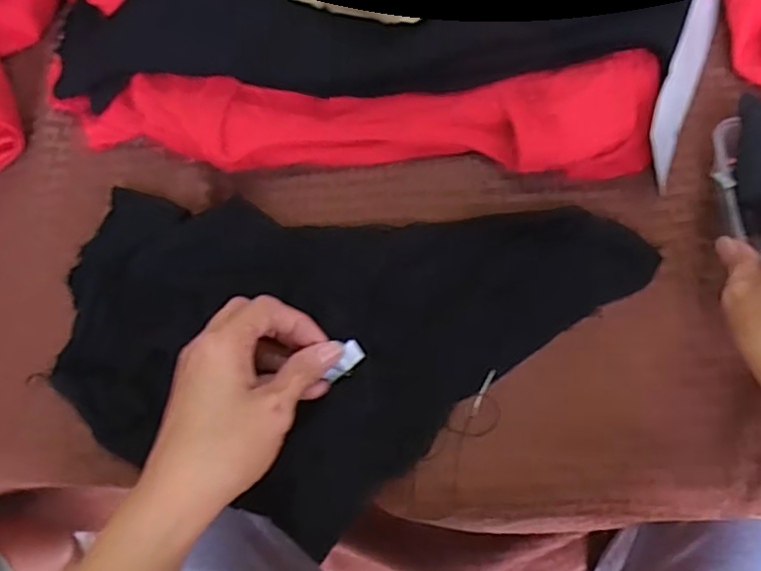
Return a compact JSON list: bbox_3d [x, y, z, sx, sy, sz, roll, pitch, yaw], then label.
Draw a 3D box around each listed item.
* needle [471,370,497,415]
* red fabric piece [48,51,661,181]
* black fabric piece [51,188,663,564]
[{"bbox_3d":[0.070,0.073,0.436,0.005,0.004,0.036,26,70,13],"label":"needle"},{"bbox_3d":[-0.031,-0.126,0.484,0.464,0.057,0.076,1,66,2],"label":"red fabric piece"},{"bbox_3d":[-0.020,0.045,0.428,0.393,0.038,0.226,4,66,4],"label":"black fabric piece"}]

